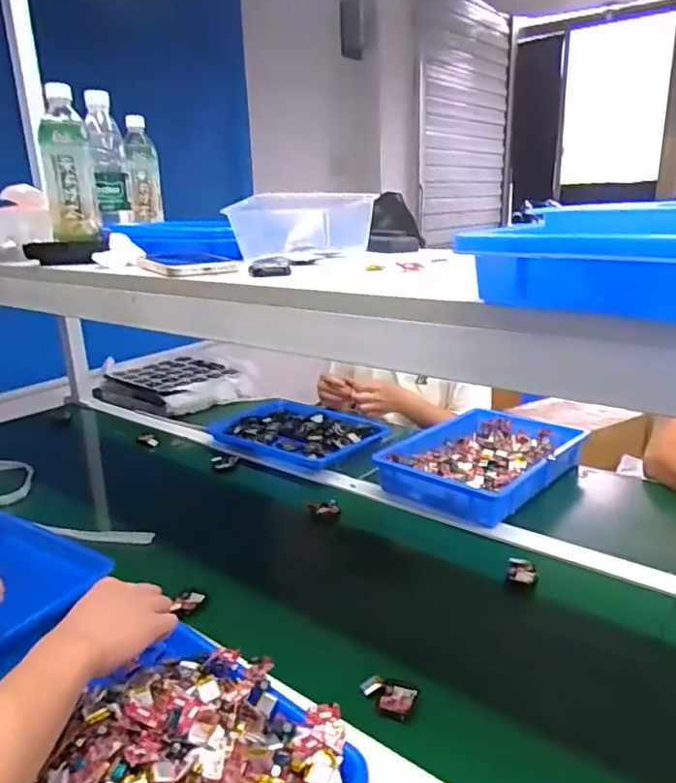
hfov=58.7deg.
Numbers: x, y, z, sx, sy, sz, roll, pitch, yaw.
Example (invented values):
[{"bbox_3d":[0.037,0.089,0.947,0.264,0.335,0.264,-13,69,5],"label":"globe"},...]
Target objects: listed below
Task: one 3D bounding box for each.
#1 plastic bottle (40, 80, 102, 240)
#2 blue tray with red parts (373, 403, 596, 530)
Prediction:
[{"bbox_3d":[-0.364,-0.306,0.809,0.058,0.192,0.075,-8,17,-16],"label":"plastic bottle"},{"bbox_3d":[0.270,0.120,1.123,0.284,0.061,0.373,11,21,38],"label":"blue tray with red parts"}]

